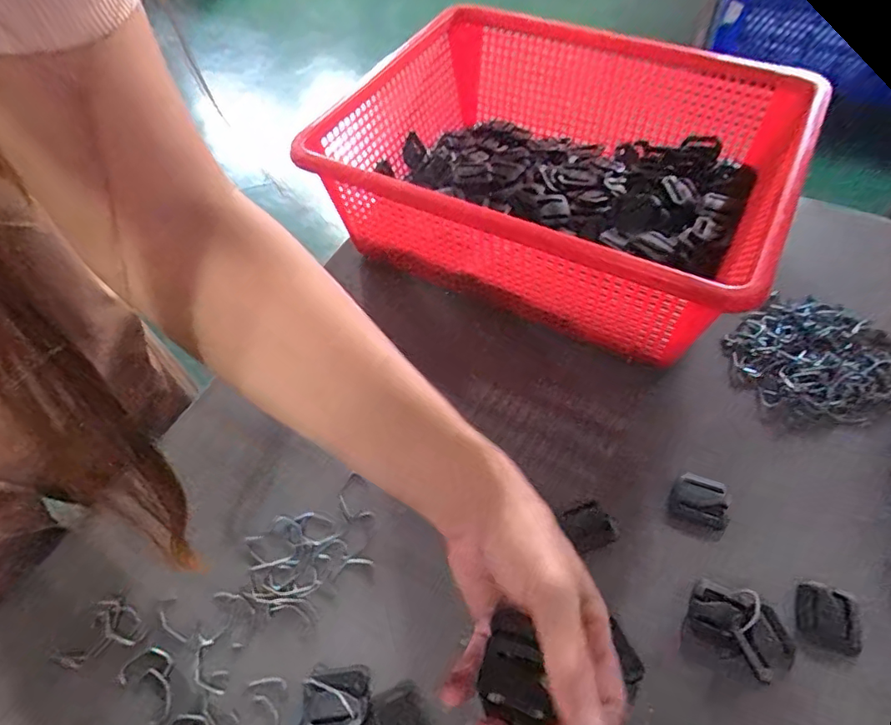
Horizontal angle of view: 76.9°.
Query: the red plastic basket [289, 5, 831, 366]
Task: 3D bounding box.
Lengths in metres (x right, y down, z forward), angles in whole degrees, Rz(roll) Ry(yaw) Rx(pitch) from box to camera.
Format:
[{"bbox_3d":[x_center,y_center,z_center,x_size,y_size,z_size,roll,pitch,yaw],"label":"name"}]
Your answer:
[{"bbox_3d":[0.103,-0.183,0.538,0.388,0.136,0.314,23,58,19],"label":"red plastic basket"}]

